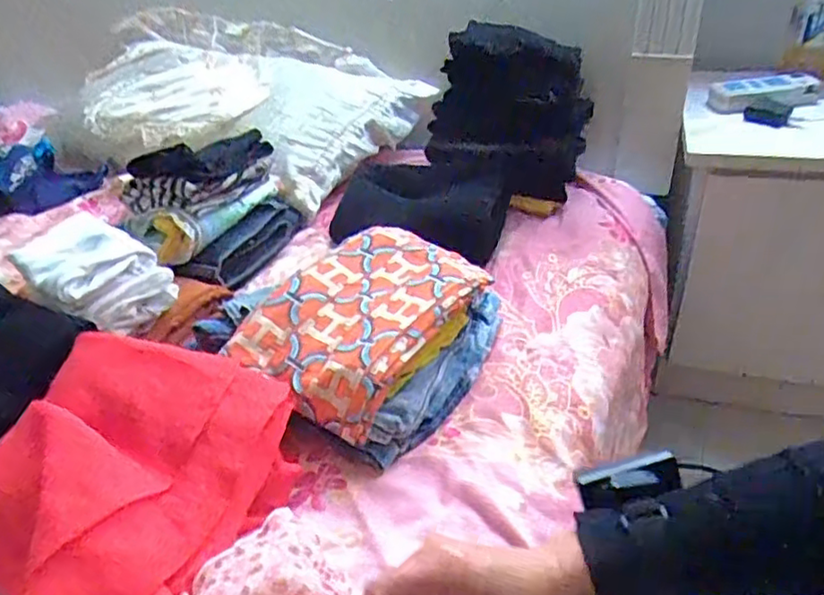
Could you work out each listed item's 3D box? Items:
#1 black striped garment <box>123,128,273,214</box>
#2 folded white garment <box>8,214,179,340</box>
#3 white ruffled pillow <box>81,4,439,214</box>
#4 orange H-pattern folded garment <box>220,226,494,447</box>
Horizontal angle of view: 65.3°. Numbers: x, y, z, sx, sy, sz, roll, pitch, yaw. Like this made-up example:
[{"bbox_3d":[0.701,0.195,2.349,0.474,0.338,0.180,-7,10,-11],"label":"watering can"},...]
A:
[{"bbox_3d":[-0.261,-0.178,0.843,0.096,0.057,0.216,26,46,34],"label":"black striped garment"},{"bbox_3d":[-0.349,-0.026,0.707,0.140,0.082,0.121,26,46,34],"label":"folded white garment"},{"bbox_3d":[-0.342,-0.374,1.144,0.657,0.143,0.358,18,42,25],"label":"white ruffled pillow"},{"bbox_3d":[-0.050,0.015,0.691,0.189,0.059,0.257,17,42,27],"label":"orange H-pattern folded garment"}]

